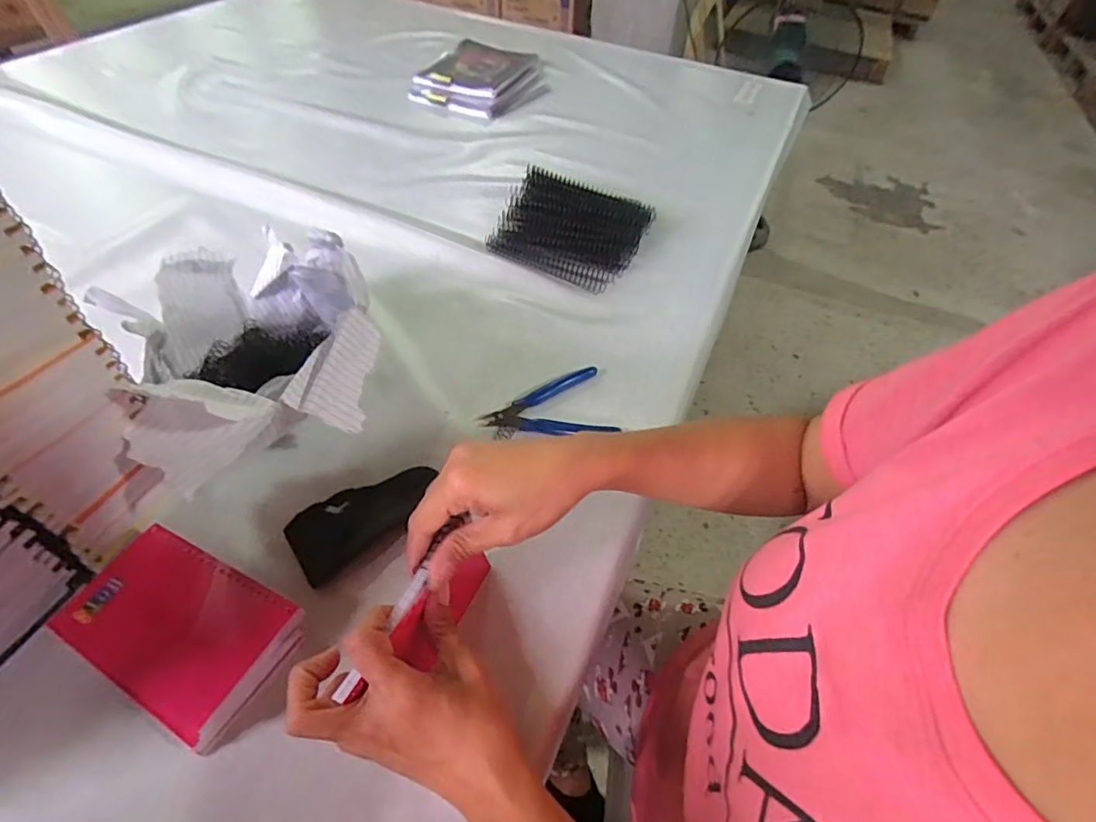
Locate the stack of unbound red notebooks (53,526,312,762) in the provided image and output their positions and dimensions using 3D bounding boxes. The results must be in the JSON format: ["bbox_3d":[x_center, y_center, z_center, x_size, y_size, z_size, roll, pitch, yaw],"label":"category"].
[{"bbox_3d":[-0.237,0.143,0.365,0.135,0.040,0.088,24,53,15],"label":"stack of unbound red notebooks"}]

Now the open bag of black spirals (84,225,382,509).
[{"bbox_3d":[-0.248,-0.041,0.467,0.198,0.106,0.234,-19,55,-19],"label":"open bag of black spirals"}]

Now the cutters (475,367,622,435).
[{"bbox_3d":[-0.002,-0.003,0.521,0.118,0.010,0.080,-9,52,-11],"label":"cutters"}]

